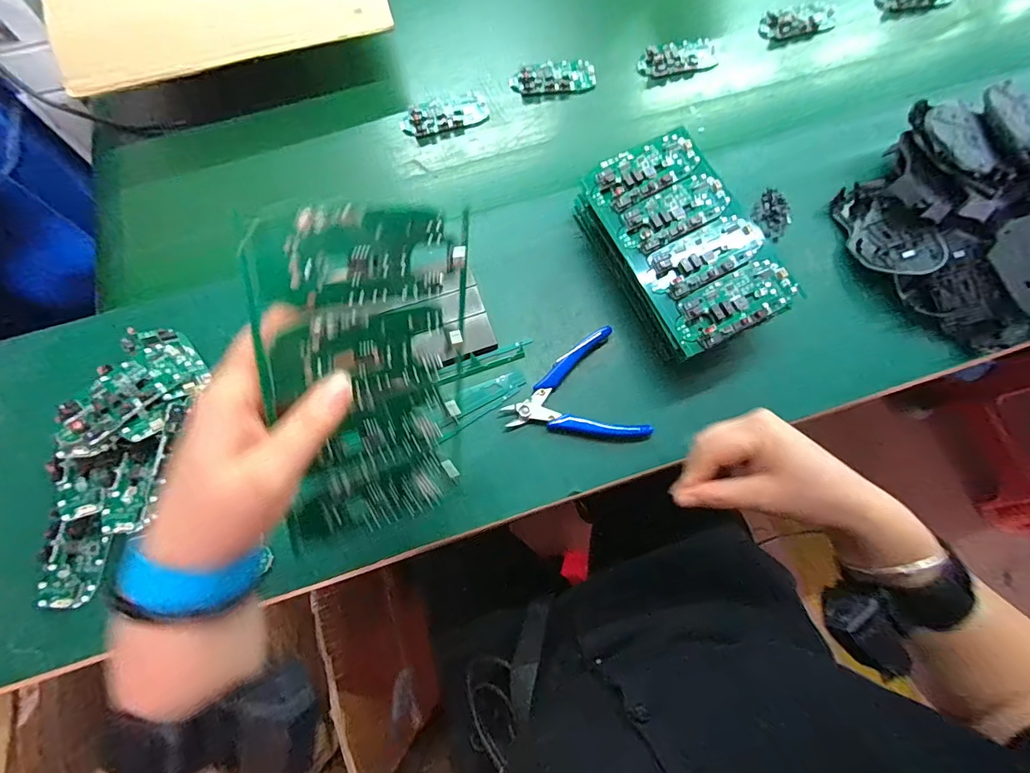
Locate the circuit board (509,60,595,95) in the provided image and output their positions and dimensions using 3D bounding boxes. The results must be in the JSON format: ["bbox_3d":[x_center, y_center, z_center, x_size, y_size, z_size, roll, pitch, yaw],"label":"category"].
[{"bbox_3d":[0.046,-0.369,0.548,0.099,0.010,0.041,-9,71,-3],"label":"circuit board"}]

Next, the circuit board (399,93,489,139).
[{"bbox_3d":[-0.081,-0.316,0.530,0.100,0.008,0.045,-18,71,-6],"label":"circuit board"}]

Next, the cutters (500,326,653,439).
[{"bbox_3d":[0.049,0.010,0.409,0.115,0.015,0.101,-17,71,-6],"label":"cutters"}]

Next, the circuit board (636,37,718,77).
[{"bbox_3d":[0.196,-0.399,0.558,0.098,0.012,0.044,-17,71,-6],"label":"circuit board"}]

